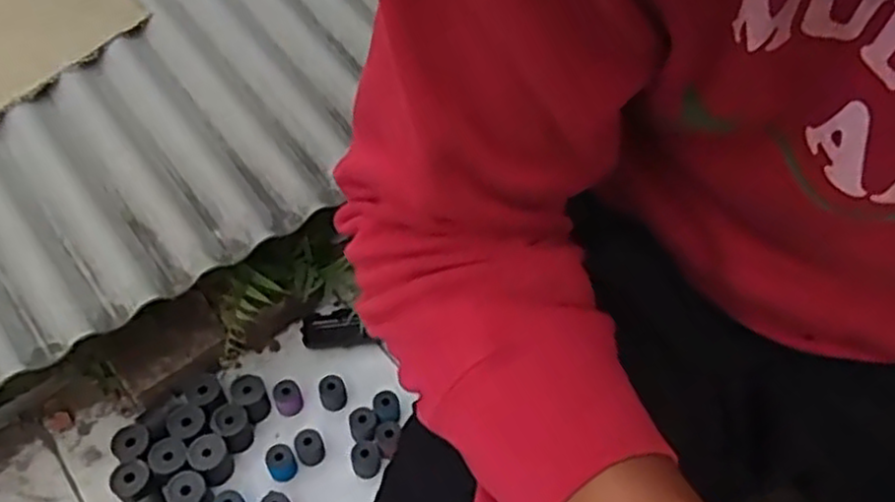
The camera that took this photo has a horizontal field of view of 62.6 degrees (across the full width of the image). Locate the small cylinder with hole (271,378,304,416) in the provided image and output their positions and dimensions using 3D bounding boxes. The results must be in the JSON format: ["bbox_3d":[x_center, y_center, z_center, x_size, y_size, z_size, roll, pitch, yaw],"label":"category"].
[{"bbox_3d":[-0.201,0.188,0.931,0.033,0.041,0.032,-20,53,-17],"label":"small cylinder with hole"}]

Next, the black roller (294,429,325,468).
[{"bbox_3d":[-0.166,0.241,0.891,0.033,0.048,0.031,0,50,-1],"label":"black roller"}]

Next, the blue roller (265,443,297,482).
[{"bbox_3d":[-0.197,0.254,0.876,0.032,0.045,0.031,0,50,-1],"label":"blue roller"}]

